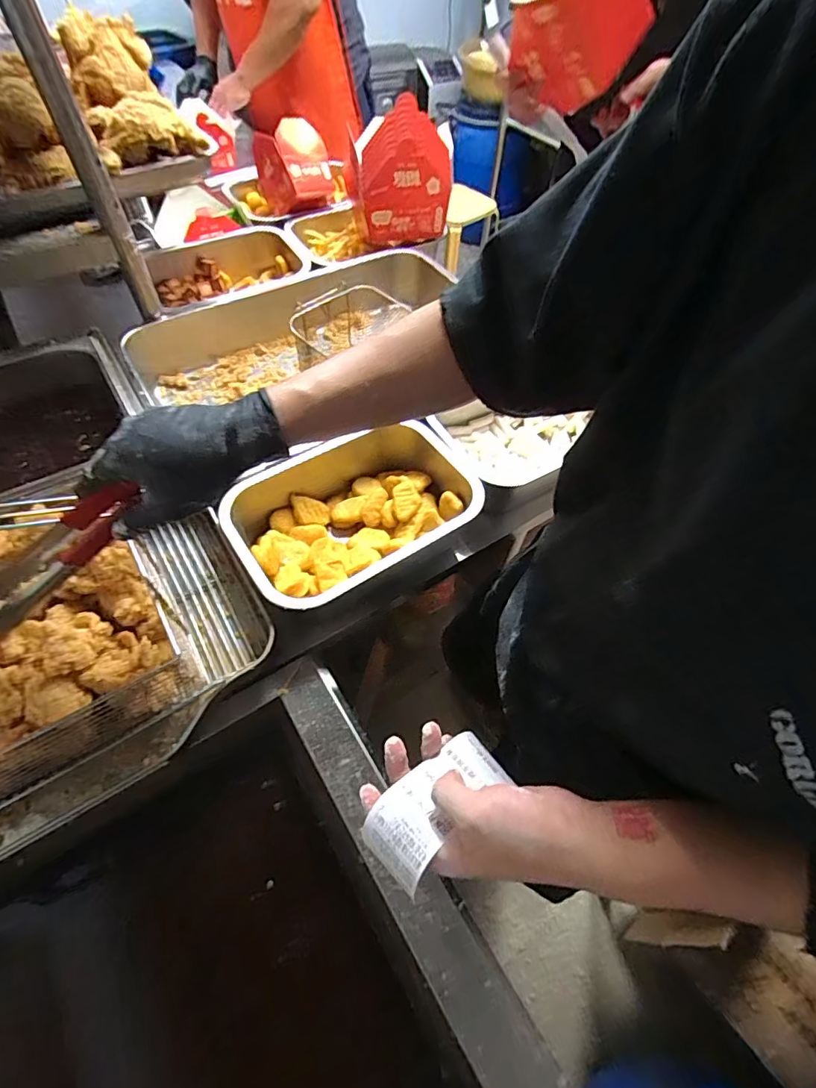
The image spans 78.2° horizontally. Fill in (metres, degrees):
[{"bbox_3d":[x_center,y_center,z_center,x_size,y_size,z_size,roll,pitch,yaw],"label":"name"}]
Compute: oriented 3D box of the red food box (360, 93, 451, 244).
[{"bbox_3d":[-0.001,-0.651,0.905,0.171,0.190,0.072,-20,59,-14],"label":"red food box"}]

